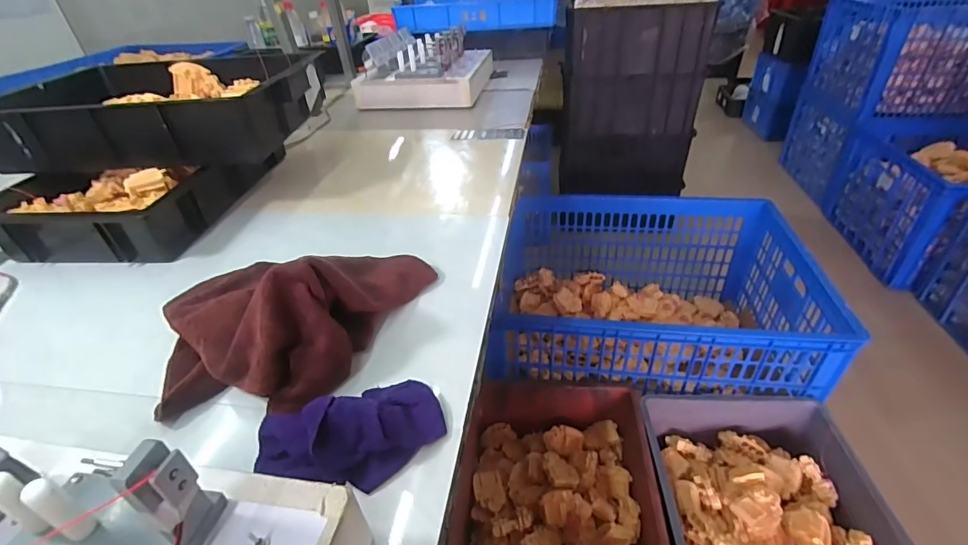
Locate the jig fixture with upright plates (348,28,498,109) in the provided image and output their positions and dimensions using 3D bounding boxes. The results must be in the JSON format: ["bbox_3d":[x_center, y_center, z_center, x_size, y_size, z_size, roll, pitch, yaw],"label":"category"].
[{"bbox_3d":[-0.155,-0.585,1.294,0.296,0.134,0.387,4,37,10],"label":"jig fixture with upright plates"}]

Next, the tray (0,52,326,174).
[{"bbox_3d":[-0.553,-0.301,0.823,0.475,0.098,0.374,-2,36,3],"label":"tray"}]

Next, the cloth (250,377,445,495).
[{"bbox_3d":[-0.114,0.137,0.406,0.157,0.050,0.093,-26,41,-26],"label":"cloth"}]

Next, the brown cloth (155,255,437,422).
[{"bbox_3d":[-0.211,0.030,0.503,0.296,0.111,0.220,-7,36,-4],"label":"brown cloth"}]

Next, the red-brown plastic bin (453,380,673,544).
[{"bbox_3d":[0.156,0.493,0.965,0.386,0.189,0.536,0,37,6],"label":"red-brown plastic bin"}]

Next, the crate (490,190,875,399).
[{"bbox_3d":[0.451,0.076,1.345,0.810,0.334,0.652,1,37,6],"label":"crate"}]

